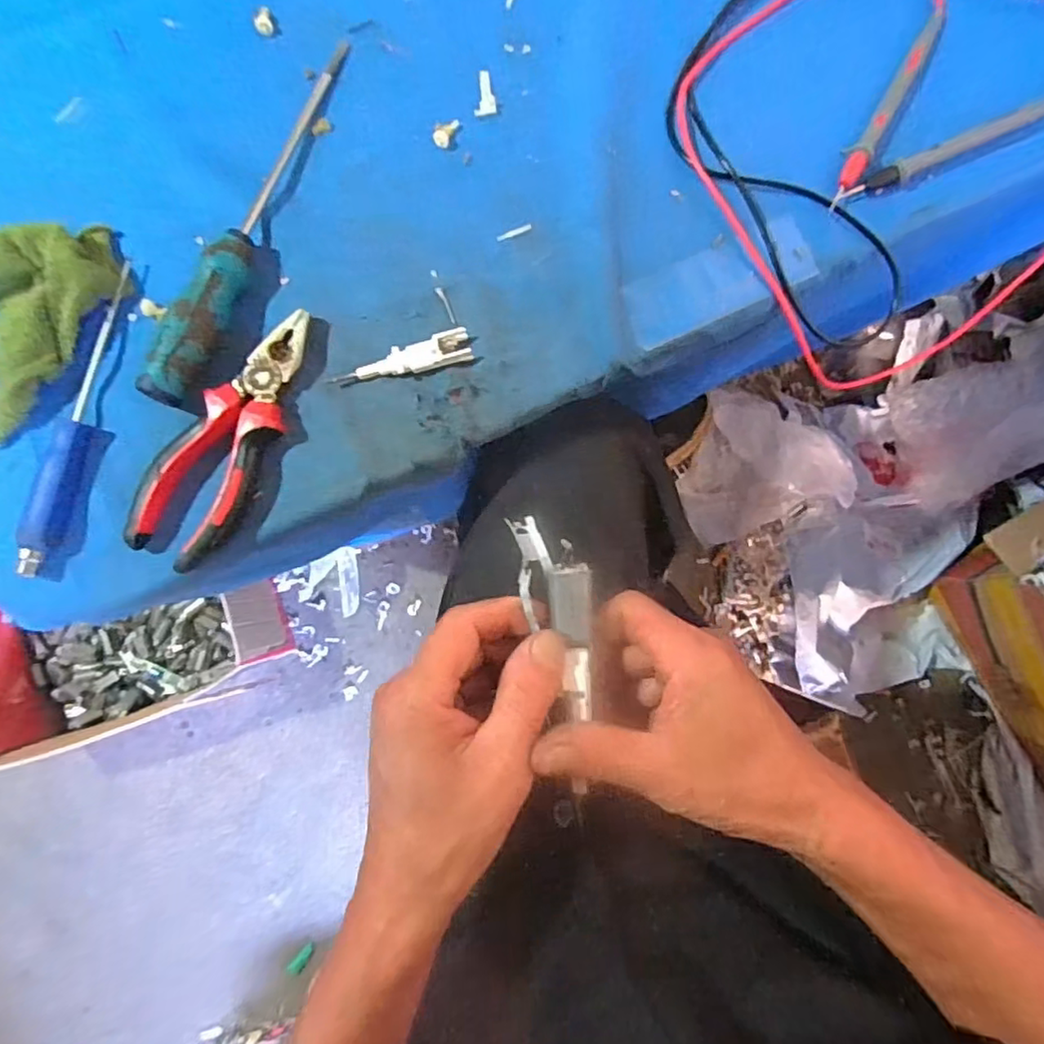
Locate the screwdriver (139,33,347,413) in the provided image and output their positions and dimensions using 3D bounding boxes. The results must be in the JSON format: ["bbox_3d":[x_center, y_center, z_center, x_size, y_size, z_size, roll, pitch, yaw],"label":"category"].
[{"bbox_3d":[-0.156,-0.182,0.367,0.026,0.037,0.248,21,86,4],"label":"screwdriver"}]

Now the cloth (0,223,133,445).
[{"bbox_3d":[-0.286,-0.119,0.364,0.110,0.036,0.106,-24,85,0],"label":"cloth"}]

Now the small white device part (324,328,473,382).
[{"bbox_3d":[-0.070,-0.092,0.362,0.083,0.010,0.018,-18,85,0],"label":"small white device part"}]

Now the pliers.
[{"bbox_3d":[-0.165,-0.048,0.358,0.051,0.021,0.157,32,87,4],"label":"pliers"}]

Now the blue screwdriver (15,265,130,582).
[{"bbox_3d":[-0.257,-0.061,0.367,0.028,0.019,0.186,17,86,3],"label":"blue screwdriver"}]

